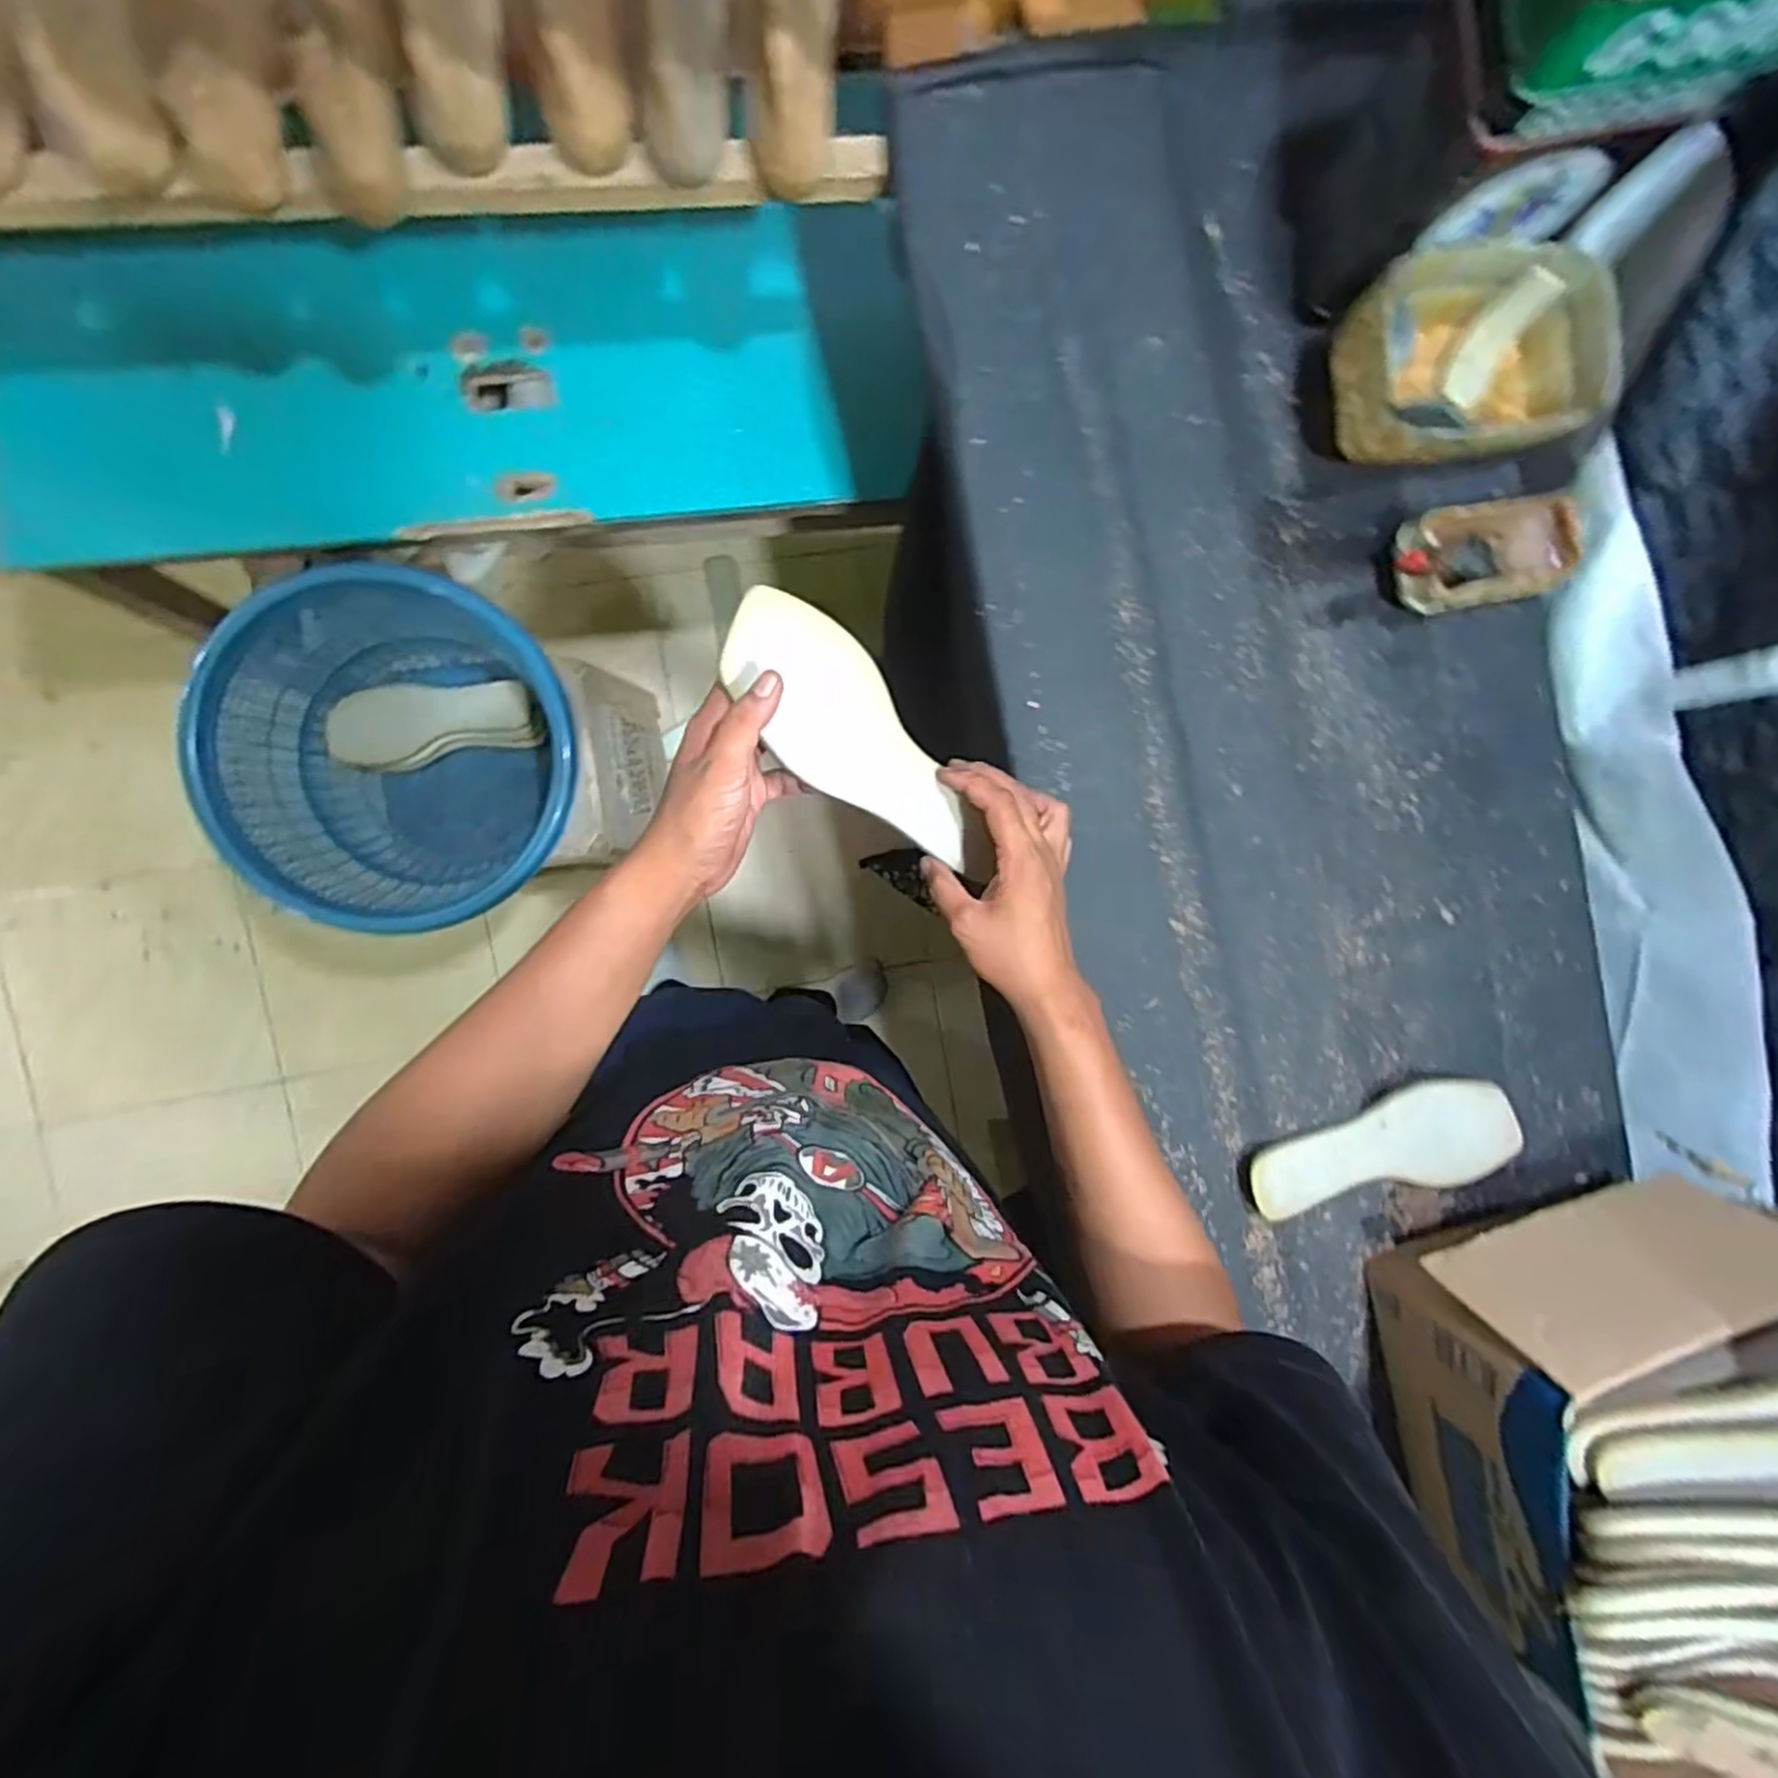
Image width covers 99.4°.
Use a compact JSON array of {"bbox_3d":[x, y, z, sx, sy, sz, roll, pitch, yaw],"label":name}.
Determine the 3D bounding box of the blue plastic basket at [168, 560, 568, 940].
[{"bbox_3d":[-0.553,-0.149,0.903,0.382,0.243,0.359,0,92,-6],"label":"blue plastic basket"}]

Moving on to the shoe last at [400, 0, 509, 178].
[{"bbox_3d":[-0.307,-0.590,0.514,0.073,0.061,0.148,5,92,-6],"label":"shoe last"}]

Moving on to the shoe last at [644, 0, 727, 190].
[{"bbox_3d":[-0.150,-0.612,0.531,0.065,0.074,0.161,0,92,-6],"label":"shoe last"}]

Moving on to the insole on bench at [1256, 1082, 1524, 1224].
[{"bbox_3d":[0.415,0.221,0.626,0.234,0.010,0.088,-15,94,-5],"label":"insole on bench"}]

